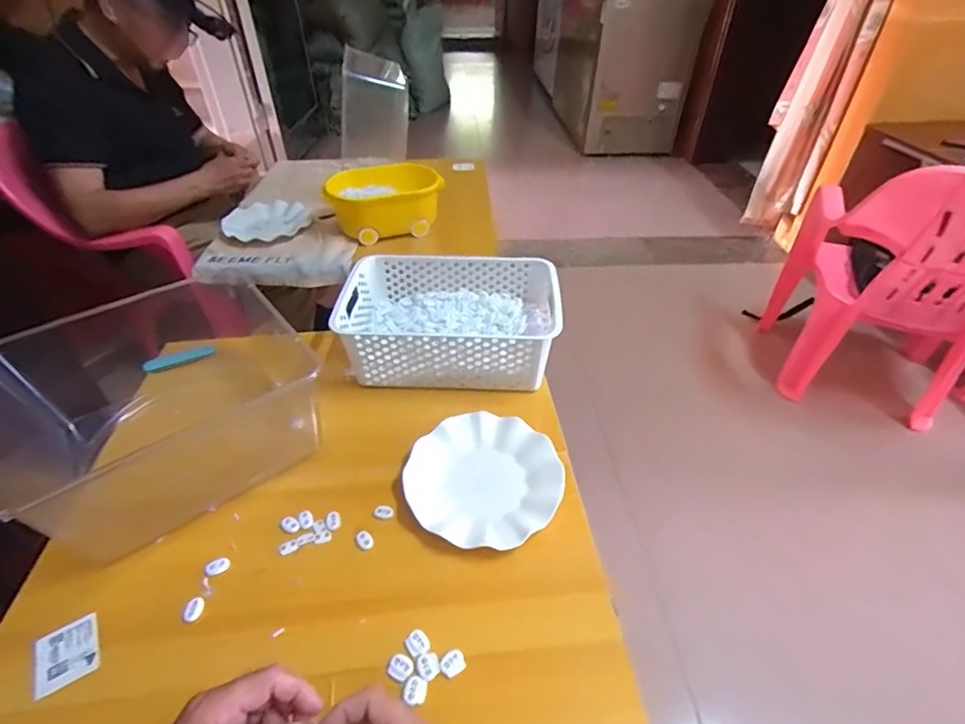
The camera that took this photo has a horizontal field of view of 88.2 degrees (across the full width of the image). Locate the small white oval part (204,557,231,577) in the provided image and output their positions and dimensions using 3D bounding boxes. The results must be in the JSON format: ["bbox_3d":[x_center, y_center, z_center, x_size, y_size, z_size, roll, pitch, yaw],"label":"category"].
[{"bbox_3d":[-0.276,0.213,0.519,0.023,0.008,0.014,-33,51,-32],"label":"small white oval part"}]

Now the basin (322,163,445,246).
[{"bbox_3d":[-0.209,-0.344,1.076,0.245,0.103,0.149,-7,42,-8],"label":"basin"}]

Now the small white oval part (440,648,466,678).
[{"bbox_3d":[-0.027,0.276,0.455,0.022,0.008,0.019,-24,47,-25],"label":"small white oval part"}]

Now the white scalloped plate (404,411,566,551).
[{"bbox_3d":[0.001,0.138,0.588,0.174,0.025,0.174,0,41,0],"label":"white scalloped plate"}]

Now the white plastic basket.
[{"bbox_3d":[-0.049,-0.067,0.744,0.296,0.093,0.199,2,41,2],"label":"white plastic basket"}]

